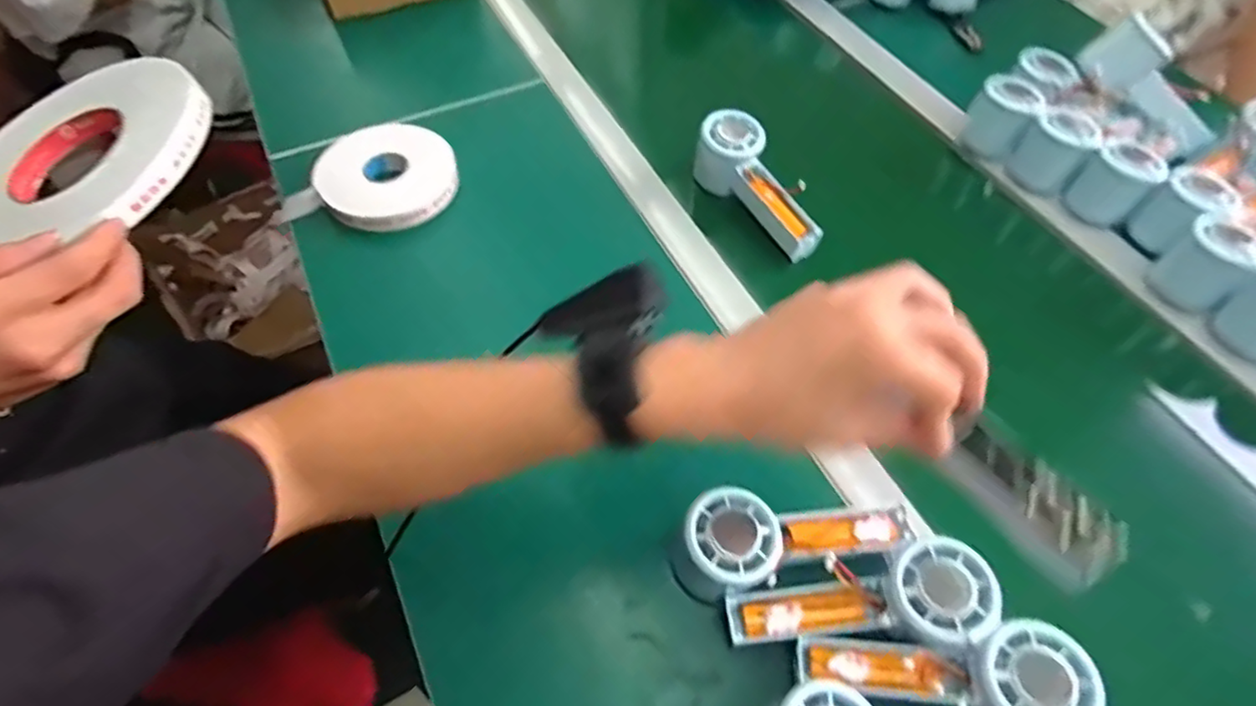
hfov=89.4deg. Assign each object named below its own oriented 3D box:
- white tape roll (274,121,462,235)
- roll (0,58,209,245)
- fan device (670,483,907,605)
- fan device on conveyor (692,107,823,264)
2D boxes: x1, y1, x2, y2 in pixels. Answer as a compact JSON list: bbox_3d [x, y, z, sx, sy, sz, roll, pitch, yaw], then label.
[{"bbox_3d":[-0.241,-0.171,0.613,0.144,0.029,0.144,1,56,-1],"label":"white tape roll"},{"bbox_3d":[-0.333,-0.124,0.387,0.167,0.017,0.149,-4,61,13],"label":"roll"},{"bbox_3d":[0.106,0.119,0.401,0.151,0.059,0.052,-4,56,-4],"label":"fan device"},{"bbox_3d":[0.120,-0.150,0.586,0.054,0.061,0.154,-30,75,-20],"label":"fan device on conveyor"}]

